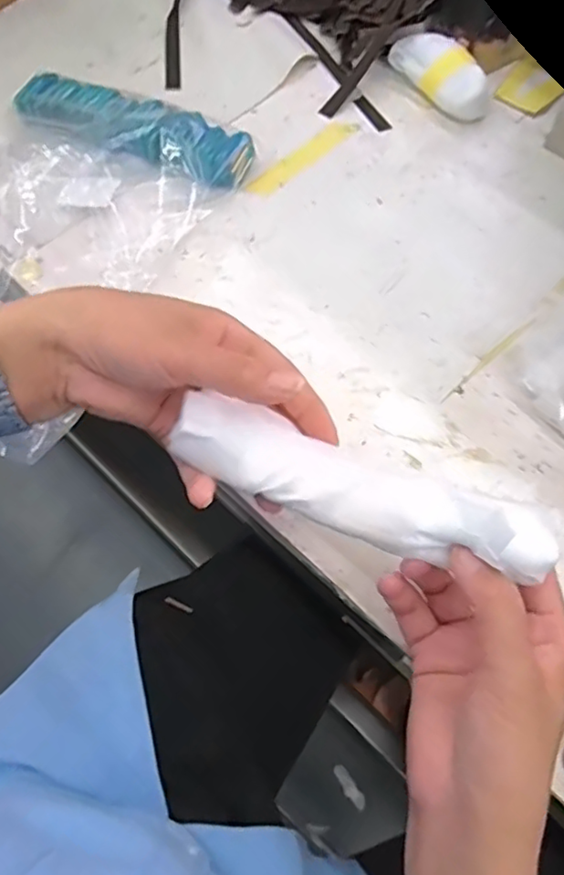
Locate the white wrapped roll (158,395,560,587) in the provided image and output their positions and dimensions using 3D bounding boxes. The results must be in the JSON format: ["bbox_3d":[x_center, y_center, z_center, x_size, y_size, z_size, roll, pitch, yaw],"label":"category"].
[{"bbox_3d":[0.040,0.031,0.310,0.188,0.039,0.047,19,66,14],"label":"white wrapped roll"}]

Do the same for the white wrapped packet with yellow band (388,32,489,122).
[{"bbox_3d":[0.162,-0.369,0.609,0.051,0.034,0.109,-33,69,-16],"label":"white wrapped packet with yellow band"}]

